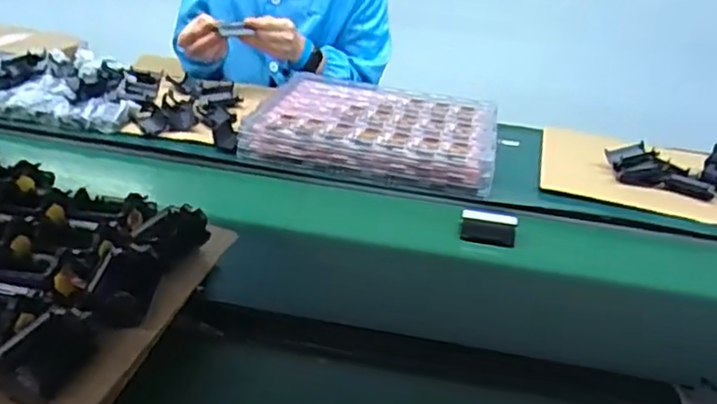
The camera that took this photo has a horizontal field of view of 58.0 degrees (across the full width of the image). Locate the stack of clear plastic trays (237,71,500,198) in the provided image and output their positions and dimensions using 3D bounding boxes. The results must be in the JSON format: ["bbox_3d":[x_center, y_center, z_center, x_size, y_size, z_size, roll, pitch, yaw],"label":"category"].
[{"bbox_3d":[0.032,-0.117,1.035,0.362,0.055,0.315,10,29,8],"label":"stack of clear plastic trays"}]

